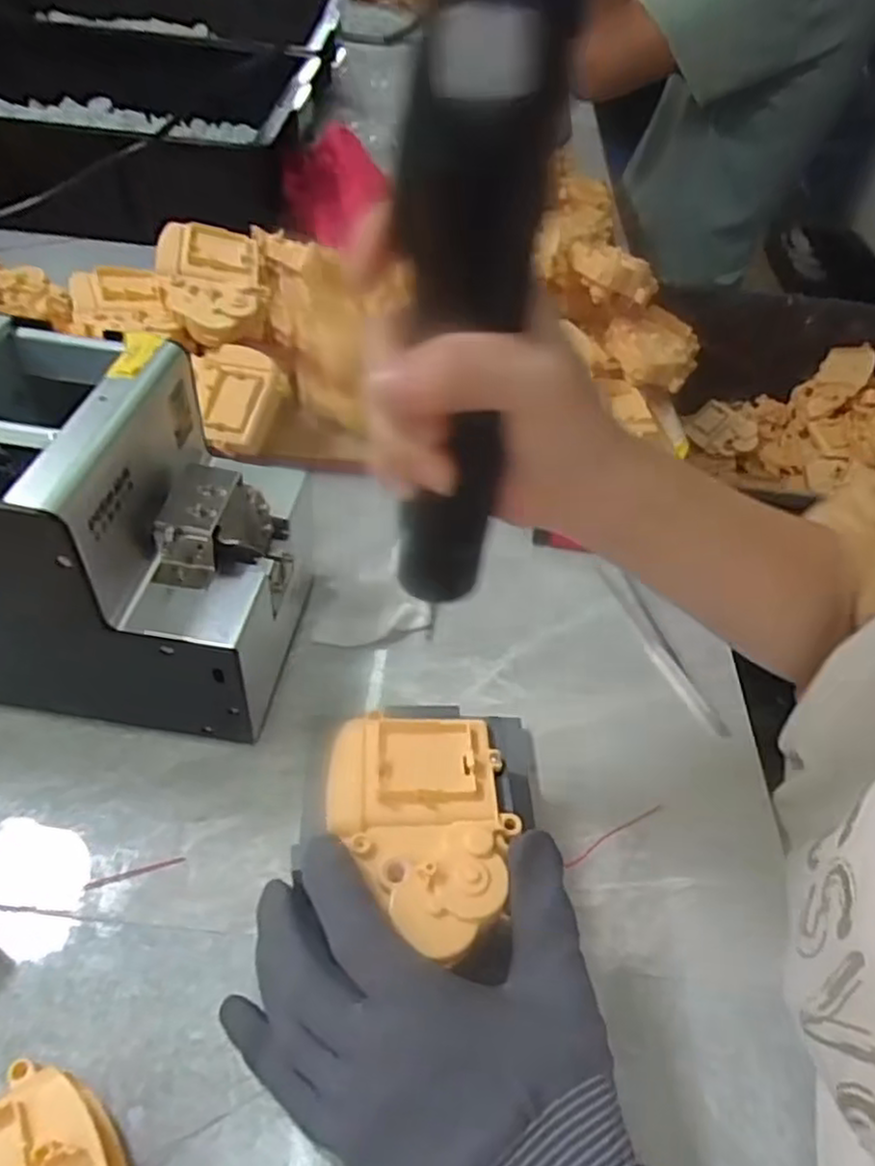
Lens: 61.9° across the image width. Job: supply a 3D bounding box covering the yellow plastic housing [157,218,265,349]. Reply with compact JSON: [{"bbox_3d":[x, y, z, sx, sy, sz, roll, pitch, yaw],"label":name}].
[{"bbox_3d":[-0.160,-0.214,0.521,0.069,0.042,0.093,-9,50,-14],"label":"yellow plastic housing"}]

